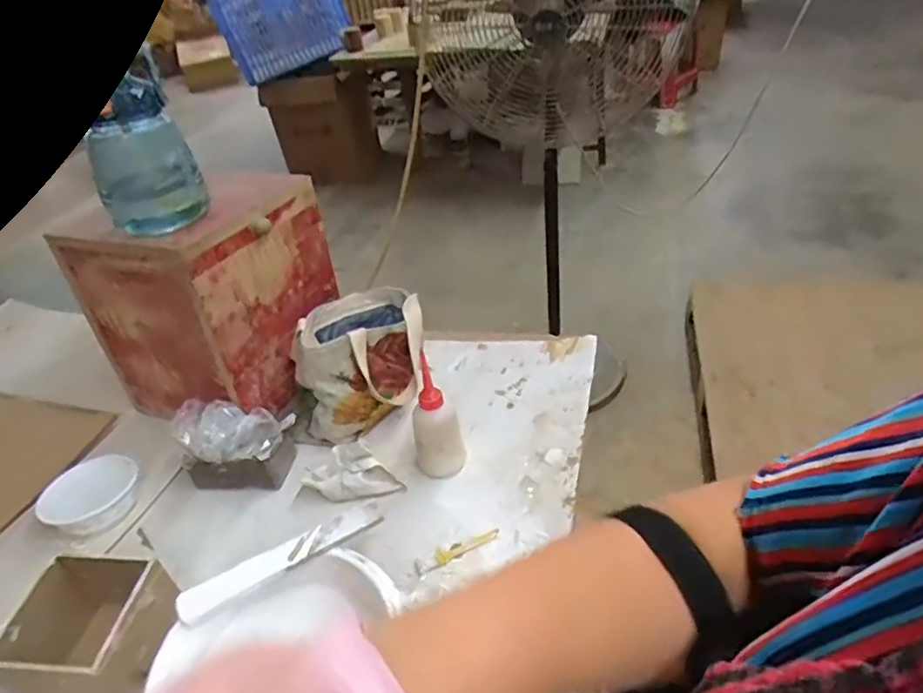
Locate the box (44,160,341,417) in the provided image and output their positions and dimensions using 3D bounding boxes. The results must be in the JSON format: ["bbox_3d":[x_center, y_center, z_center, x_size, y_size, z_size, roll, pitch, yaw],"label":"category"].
[{"bbox_3d":[-0.356,-0.085,0.895,0.247,0.272,0.256,11,41,23],"label":"box"}]

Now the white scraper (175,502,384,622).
[{"bbox_3d":[-0.173,0.205,0.591,0.198,0.009,0.031,-24,38,-19],"label":"white scraper"}]

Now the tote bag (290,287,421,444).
[{"bbox_3d":[-0.143,0.014,0.882,0.179,0.151,0.190,-11,37,-4],"label":"tote bag"}]

